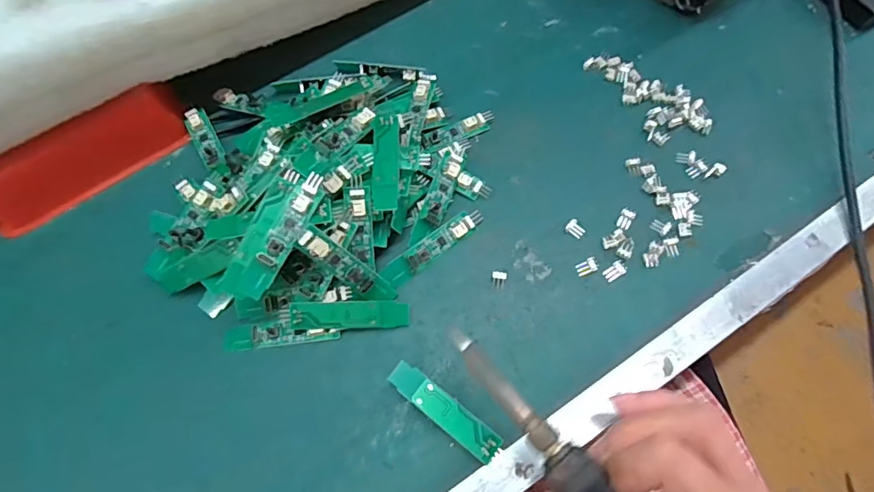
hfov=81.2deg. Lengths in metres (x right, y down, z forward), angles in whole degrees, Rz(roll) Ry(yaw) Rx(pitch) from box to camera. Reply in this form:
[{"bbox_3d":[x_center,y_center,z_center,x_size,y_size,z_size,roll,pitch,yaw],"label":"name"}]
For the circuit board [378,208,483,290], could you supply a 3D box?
[{"bbox_3d":[-0.002,-0.001,0.292,0.066,0.006,0.013,-35,70,-12],"label":"circuit board"}]

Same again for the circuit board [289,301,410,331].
[{"bbox_3d":[-0.046,0.037,0.274,0.062,0.004,0.015,-1,88,-7],"label":"circuit board"}]

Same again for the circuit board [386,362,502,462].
[{"bbox_3d":[0.004,0.082,0.252,0.063,0.004,0.015,37,71,11],"label":"circuit board"}]

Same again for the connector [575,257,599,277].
[{"bbox_3d":[0.085,0.011,0.286,0.012,0.004,0.008,-19,68,-6],"label":"connector"}]

